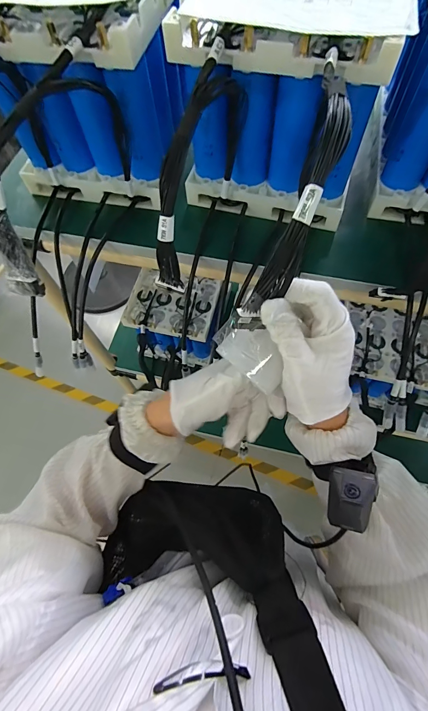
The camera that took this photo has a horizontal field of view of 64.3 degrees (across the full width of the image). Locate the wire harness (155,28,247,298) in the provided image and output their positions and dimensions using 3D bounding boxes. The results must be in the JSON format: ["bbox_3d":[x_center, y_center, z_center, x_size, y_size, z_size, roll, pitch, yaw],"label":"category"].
[{"bbox_3d":[-0.013,-0.149,0.290,0.022,0.142,0.147,25,69,14],"label":"wire harness"}]

